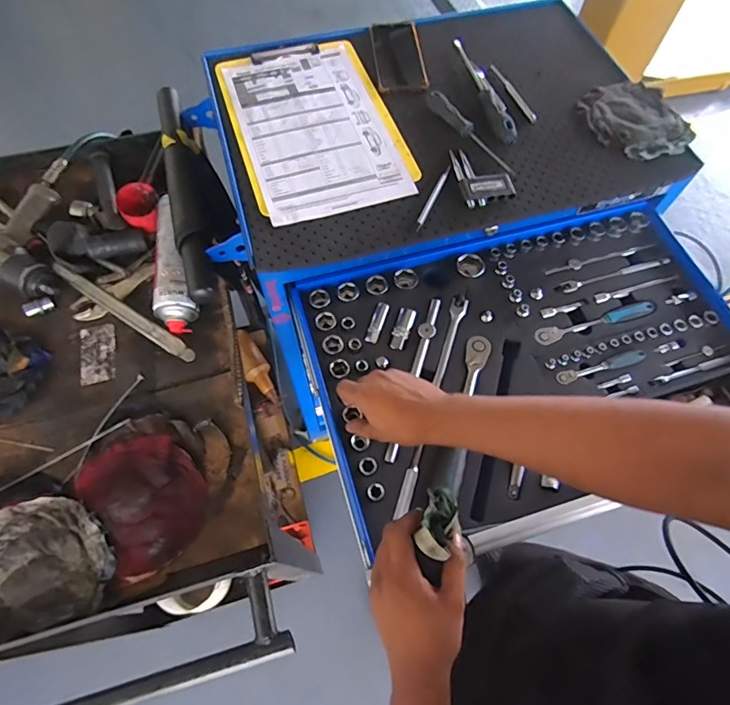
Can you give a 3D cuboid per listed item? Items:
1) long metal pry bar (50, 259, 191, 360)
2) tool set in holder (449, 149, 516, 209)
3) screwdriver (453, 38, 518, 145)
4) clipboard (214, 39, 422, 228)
[{"bbox_3d":[-0.376,-0.066,0.718,0.289,0.013,0.027,32,67,14],"label":"long metal pry bar"},{"bbox_3d":[0.164,-0.260,0.668,0.074,0.014,0.114,-14,64,-8],"label":"tool set in holder"},{"bbox_3d":[0.191,-0.427,0.741,0.033,0.020,0.257,-11,64,-6],"label":"screwdriver"},{"bbox_3d":[-0.081,-0.360,0.717,0.236,0.014,0.365,-17,64,-9],"label":"clipboard"}]

